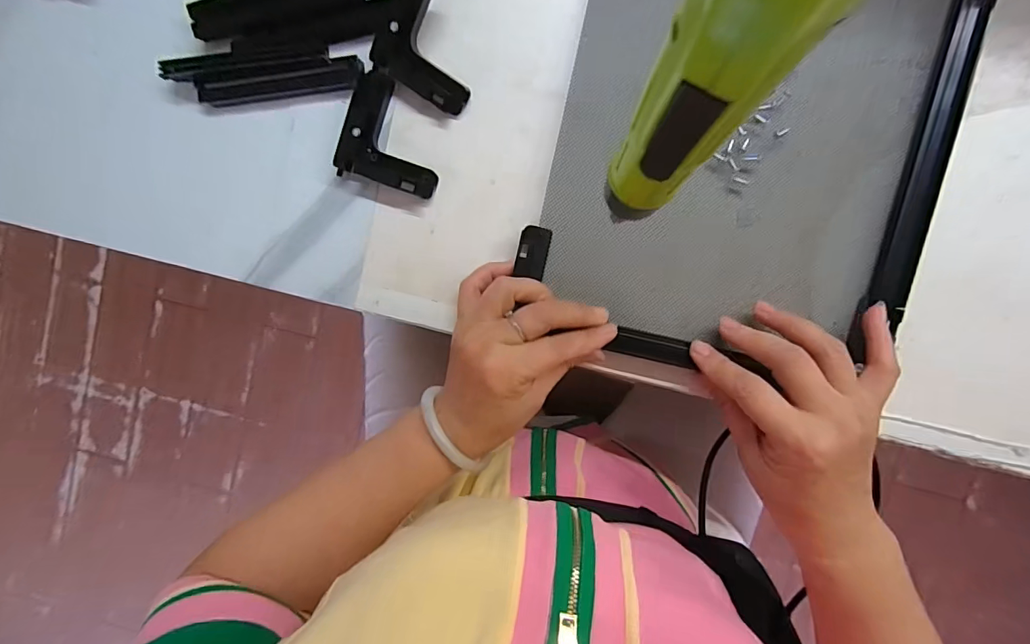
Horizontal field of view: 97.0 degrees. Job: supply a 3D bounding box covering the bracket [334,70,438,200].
[{"bbox_3d":[-0.087,-0.136,0.330,0.073,0.012,0.075,16,95,5],"label":"bracket"}]

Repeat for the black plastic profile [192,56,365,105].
[{"bbox_3d":[-0.176,-0.180,0.341,0.130,0.007,0.025,-2,93,7],"label":"black plastic profile"}]

